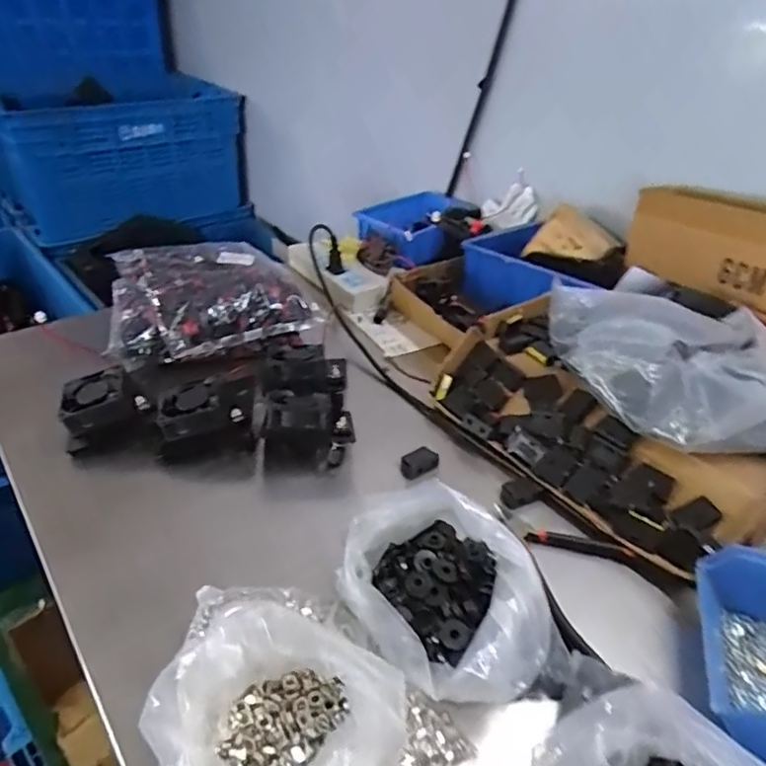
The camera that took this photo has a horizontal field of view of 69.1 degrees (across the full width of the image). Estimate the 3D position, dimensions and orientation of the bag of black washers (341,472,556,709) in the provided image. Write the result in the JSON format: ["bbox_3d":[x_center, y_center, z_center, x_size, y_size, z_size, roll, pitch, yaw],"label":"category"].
[{"bbox_3d":[0.043,0.140,0.373,0.119,0.076,0.139,-17,41,-27],"label":"bag of black washers"}]

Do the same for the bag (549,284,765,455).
[{"bbox_3d":[0.272,-0.012,0.498,0.252,0.086,0.117,30,43,31],"label":"bag"}]

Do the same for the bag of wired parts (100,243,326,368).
[{"bbox_3d":[-0.214,-0.107,0.680,0.228,0.082,0.203,-12,39,-21],"label":"bag of wired parts"}]

